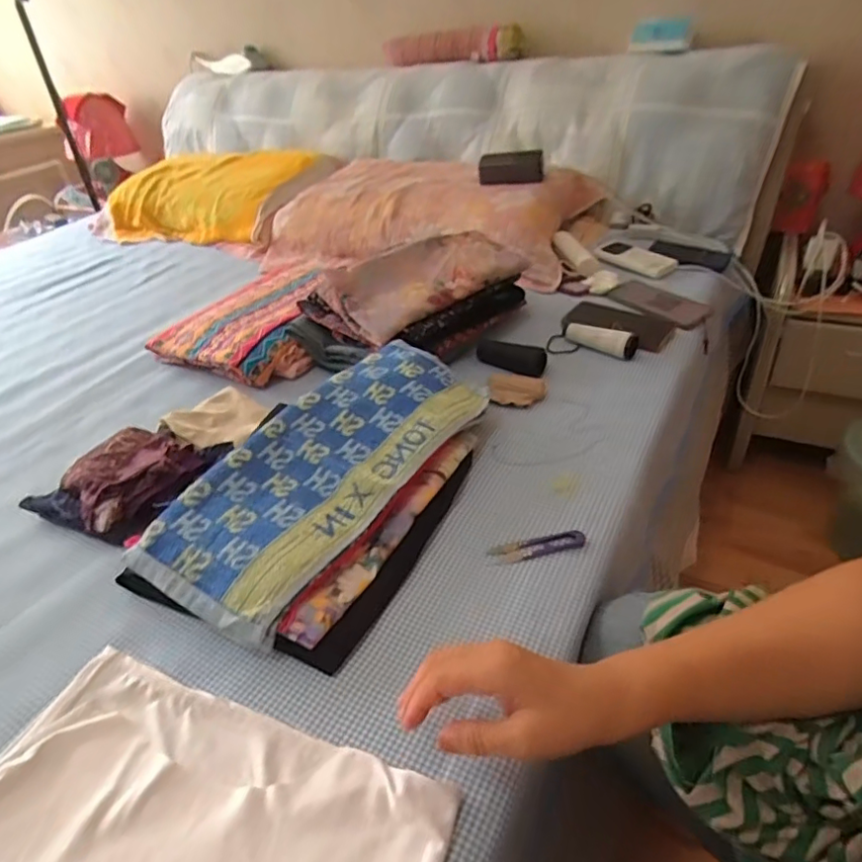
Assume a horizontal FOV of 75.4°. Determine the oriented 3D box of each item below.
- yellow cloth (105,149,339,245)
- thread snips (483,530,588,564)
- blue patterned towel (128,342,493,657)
[{"bbox_3d":[-0.576,-0.632,1.512,0.599,0.177,0.342,12,42,21],"label":"yellow cloth"},{"bbox_3d":[0.109,0.120,0.576,0.102,0.009,0.026,-11,37,-9],"label":"thread snips"},{"bbox_3d":[-0.103,0.026,0.611,0.189,0.049,0.415,17,41,26],"label":"blue patterned towel"}]

